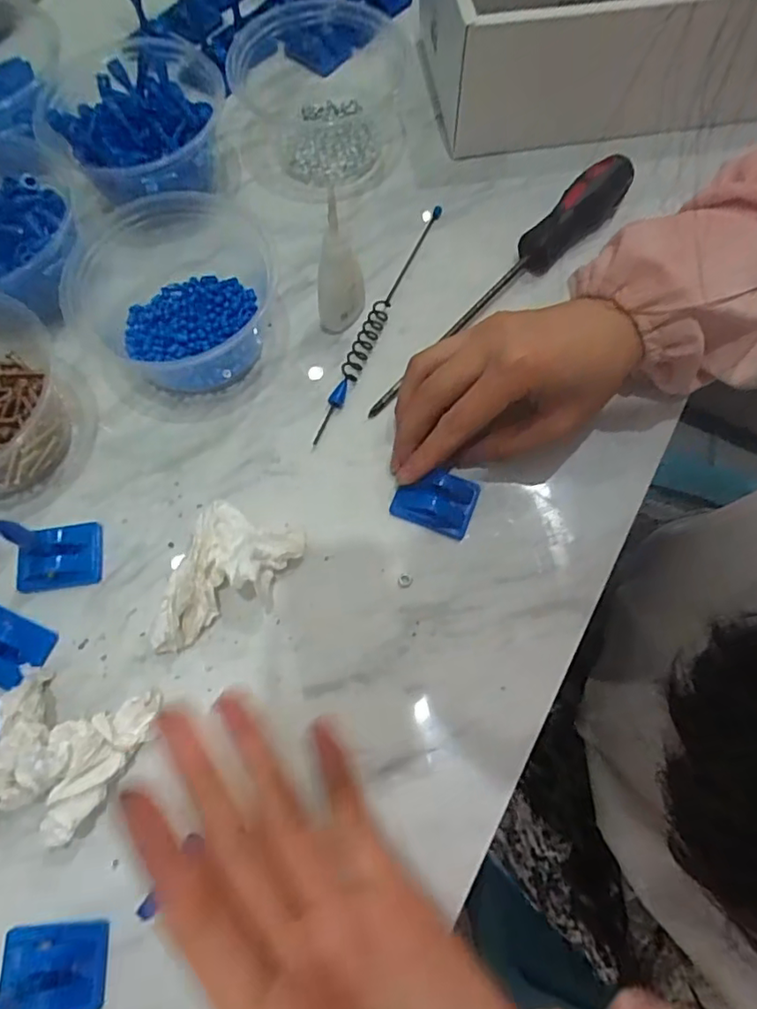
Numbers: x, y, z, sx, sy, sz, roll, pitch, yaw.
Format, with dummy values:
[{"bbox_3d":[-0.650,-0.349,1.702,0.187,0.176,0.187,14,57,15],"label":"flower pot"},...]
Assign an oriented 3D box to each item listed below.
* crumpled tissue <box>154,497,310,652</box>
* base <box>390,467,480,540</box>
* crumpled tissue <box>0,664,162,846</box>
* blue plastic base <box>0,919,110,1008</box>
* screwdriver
[{"bbox_3d":[-0.077,0.040,0.300,0.055,0.040,0.078,16,71,5],"label":"crumpled tissue"},{"bbox_3d":[0.032,-0.004,0.328,0.043,0.013,0.033,20,71,6],"label":"base"},{"bbox_3d":[-0.156,0.120,0.271,0.074,0.041,0.093,24,72,8],"label":"crumpled tissue"},{"bbox_3d":[-0.142,0.201,0.249,0.044,0.025,0.033,-3,70,-2],"label":"blue plastic base"},{"bbox_3d":[0.075,-0.141,0.360,0.227,0.031,0.025,-43,76,-14],"label":"screwdriver"}]

